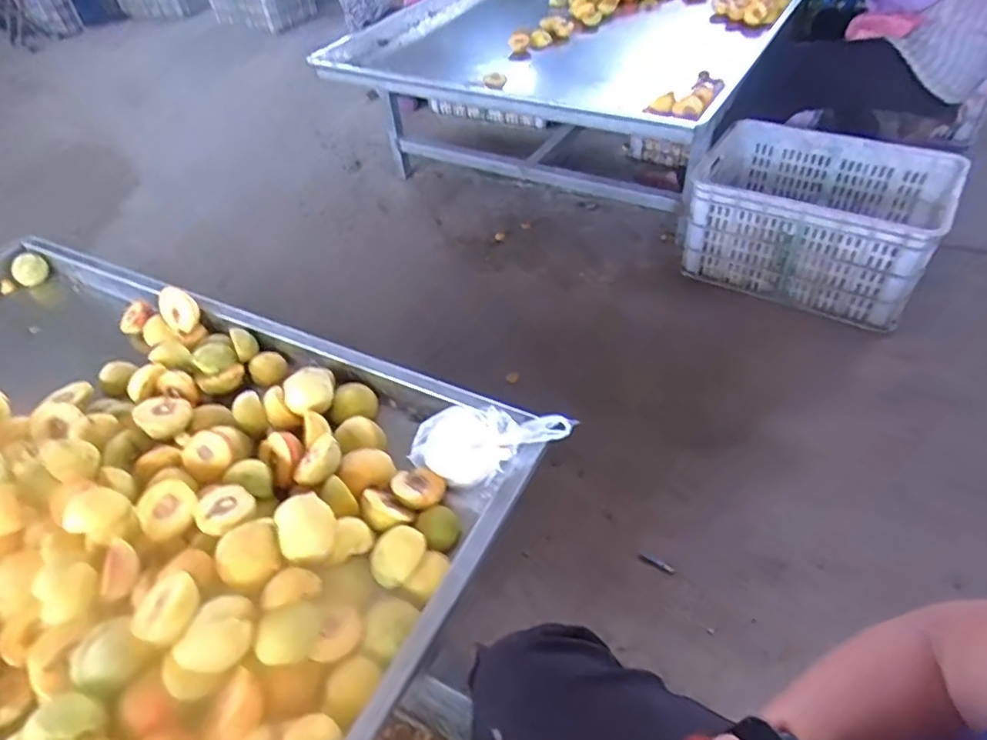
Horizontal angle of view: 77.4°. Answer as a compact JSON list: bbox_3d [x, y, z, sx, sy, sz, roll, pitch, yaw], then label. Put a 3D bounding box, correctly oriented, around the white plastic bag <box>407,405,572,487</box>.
[{"bbox_3d":[-0.004,0.078,0.724,0.201,0.068,0.092,-9,41,27],"label":"white plastic bag"}]

